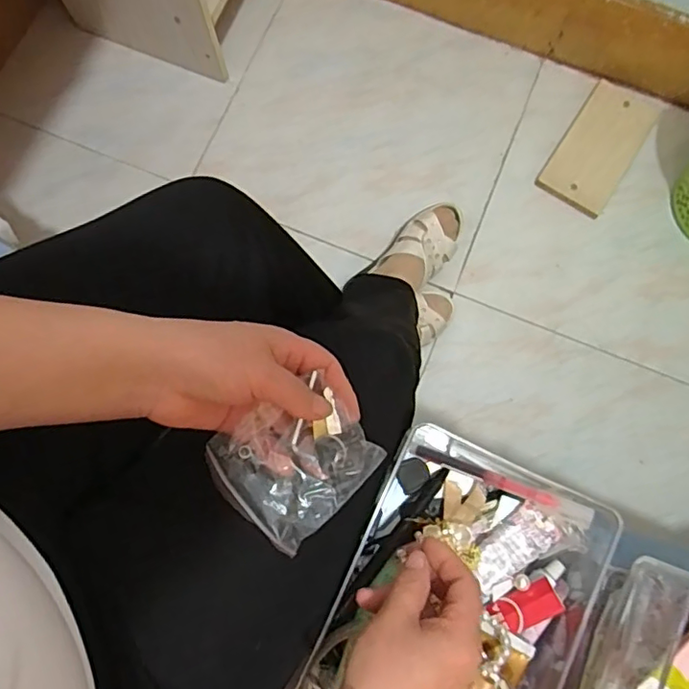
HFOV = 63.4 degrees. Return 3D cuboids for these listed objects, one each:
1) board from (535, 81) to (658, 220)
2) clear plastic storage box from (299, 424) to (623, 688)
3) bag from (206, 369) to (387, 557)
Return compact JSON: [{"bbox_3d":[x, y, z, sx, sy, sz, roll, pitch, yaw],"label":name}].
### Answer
[{"bbox_3d":[0.436,-0.338,0.957,0.115,0.007,0.231,33,79,6],"label":"board"},{"bbox_3d":[0.077,0.197,0.384,0.161,0.081,0.245,27,79,5],"label":"clear plastic storage box"},{"bbox_3d":[-0.032,0.073,0.350,0.088,0.017,0.081,-44,81,-9],"label":"bag"}]

